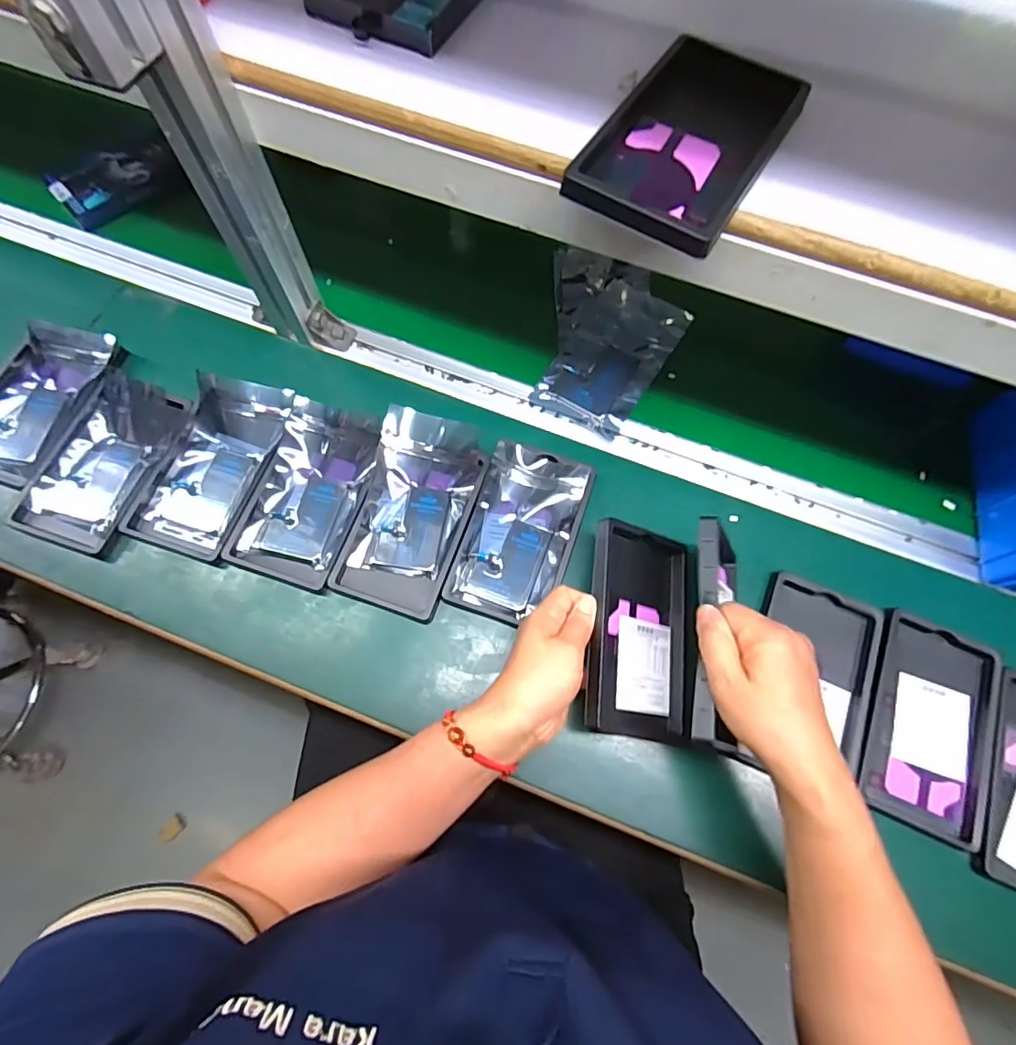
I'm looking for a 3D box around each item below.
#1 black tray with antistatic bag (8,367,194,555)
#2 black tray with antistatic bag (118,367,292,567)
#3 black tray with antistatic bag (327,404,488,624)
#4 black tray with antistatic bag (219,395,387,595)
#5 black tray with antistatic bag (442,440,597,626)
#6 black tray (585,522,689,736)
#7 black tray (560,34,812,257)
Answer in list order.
[{"bbox_3d":[-0.363,-0.058,0.467,0.099,0.027,0.161,22,69,7],"label":"black tray with antistatic bag"},{"bbox_3d":[-0.266,-0.055,0.469,0.093,0.032,0.158,18,69,6],"label":"black tray with antistatic bag"},{"bbox_3d":[-0.082,-0.011,0.458,0.095,0.037,0.170,15,69,4],"label":"black tray with antistatic bag"},{"bbox_3d":[-0.176,-0.029,0.466,0.092,0.029,0.155,17,69,5],"label":"black tray with antistatic bag"},{"bbox_3d":[0.012,0.007,0.461,0.093,0.024,0.153,18,69,5],"label":"black tray with antistatic bag"},{"bbox_3d":[0.105,0.084,0.418,0.100,0.013,0.155,20,67,-30],"label":"black tray"},{"bbox_3d":[0.117,-0.239,0.322,0.091,0.017,0.178,31,71,10],"label":"black tray"}]

